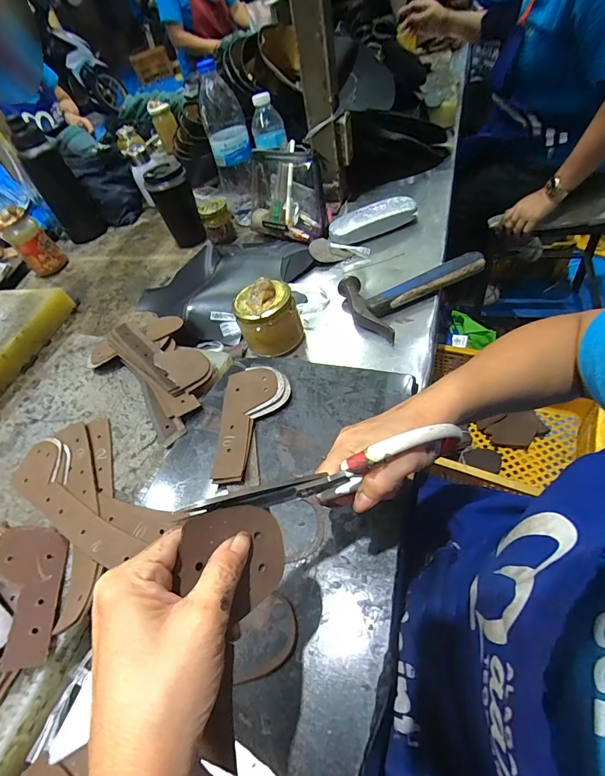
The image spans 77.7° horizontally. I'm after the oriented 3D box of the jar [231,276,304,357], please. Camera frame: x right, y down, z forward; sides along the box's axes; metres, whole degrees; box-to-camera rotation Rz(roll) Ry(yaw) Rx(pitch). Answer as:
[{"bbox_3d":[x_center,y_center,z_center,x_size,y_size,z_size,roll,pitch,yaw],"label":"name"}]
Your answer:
[{"bbox_3d":[-0.046,-0.097,0.524,0.087,0.090,0.073,-15,50,2],"label":"jar"}]

